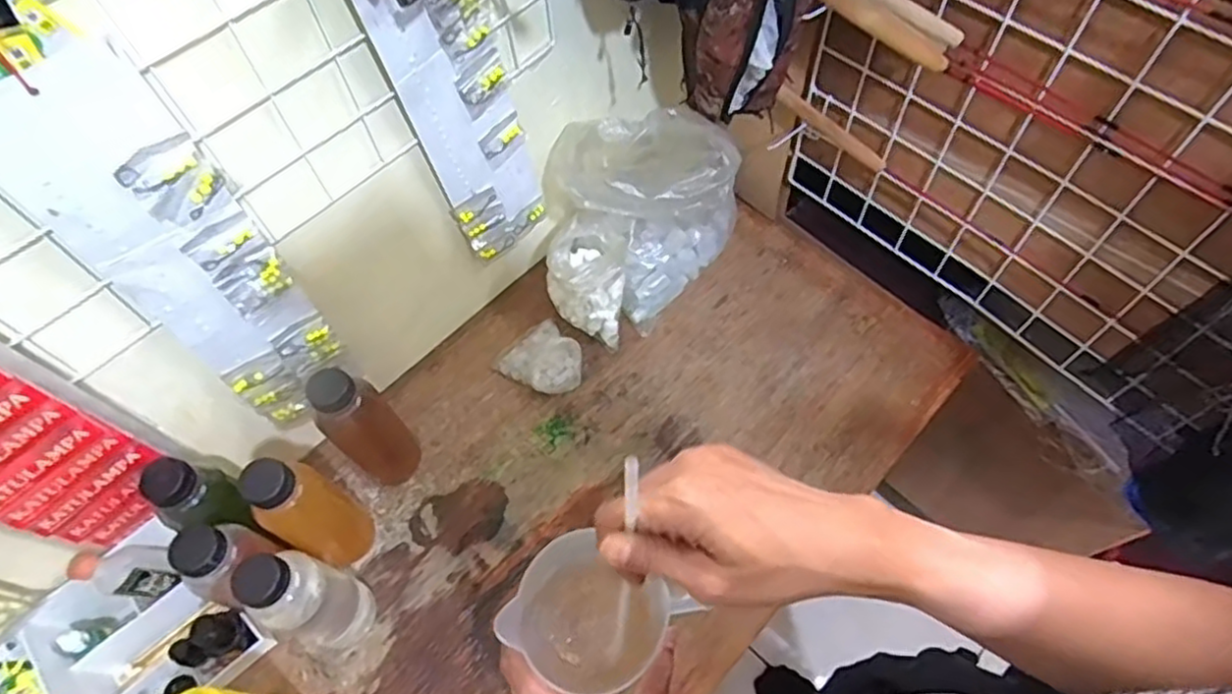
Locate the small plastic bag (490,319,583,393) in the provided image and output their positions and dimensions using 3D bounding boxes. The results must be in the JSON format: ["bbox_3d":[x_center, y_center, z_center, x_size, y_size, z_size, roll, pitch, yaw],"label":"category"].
[{"bbox_3d":[-0.088,0.017,0.824,0.087,0.034,0.100,-38,65,-17],"label":"small plastic bag"}]

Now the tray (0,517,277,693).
[{"bbox_3d":[-0.478,0.300,0.645,0.219,0.098,0.150,-41,66,-19],"label":"tray"}]

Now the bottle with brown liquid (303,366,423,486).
[{"bbox_3d":[-0.247,0.089,0.702,0.062,0.197,0.051,-39,65,-18],"label":"bottle with brown liquid"}]

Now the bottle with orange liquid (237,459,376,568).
[{"bbox_3d":[-0.286,0.155,0.650,0.051,0.195,0.066,27,65,17],"label":"bottle with orange liquid"}]

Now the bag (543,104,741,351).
[{"bbox_3d":[0.023,-0.152,0.814,0.218,0.218,0.224,6,60,6],"label":"bag"}]

